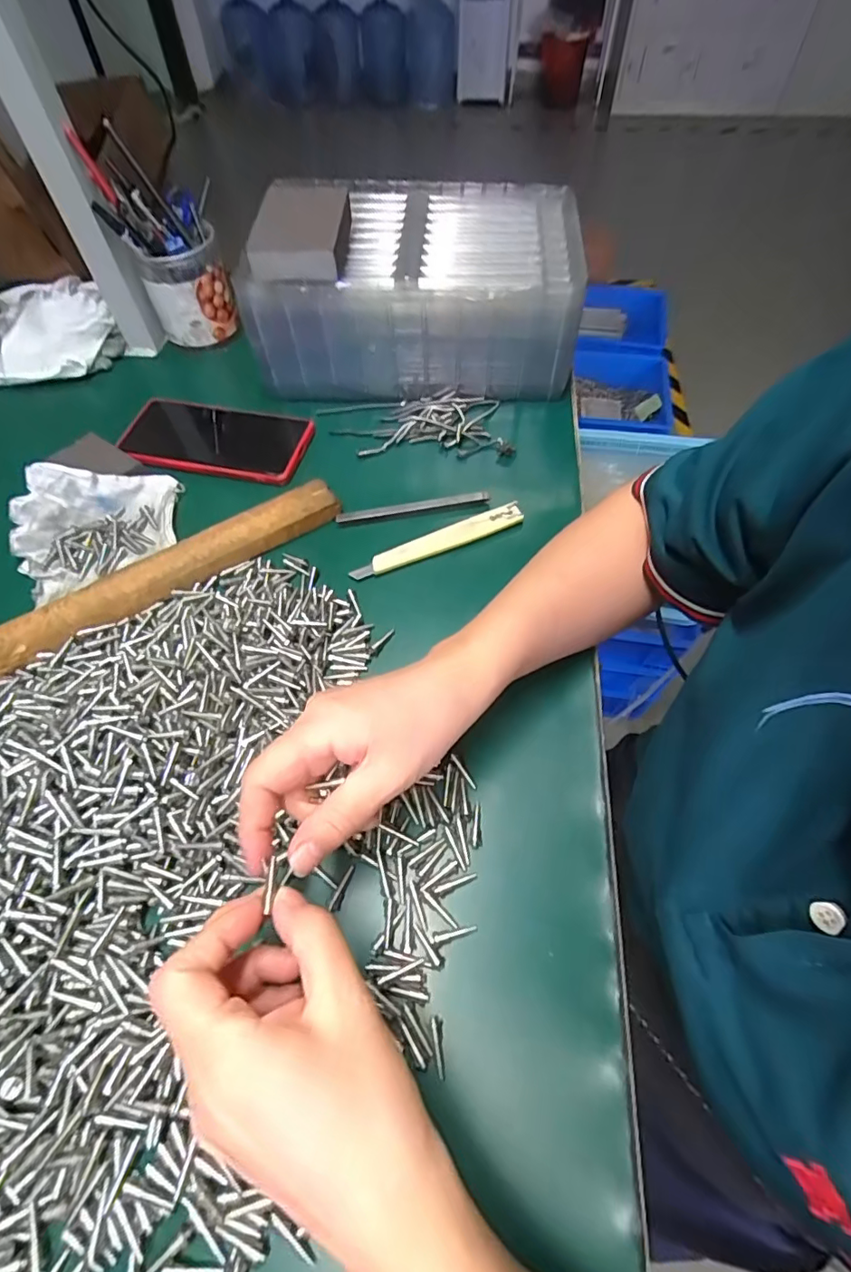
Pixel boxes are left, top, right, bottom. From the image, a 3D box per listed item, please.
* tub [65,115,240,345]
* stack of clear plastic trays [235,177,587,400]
[{"bbox_3d":[-0.239,-0.365,0.500,0.087,0.150,0.072,-27,62,-16],"label":"tub"},{"bbox_3d":[-0.008,-0.320,0.505,0.281,0.115,0.168,2,60,1],"label":"stack of clear plastic trays"}]

